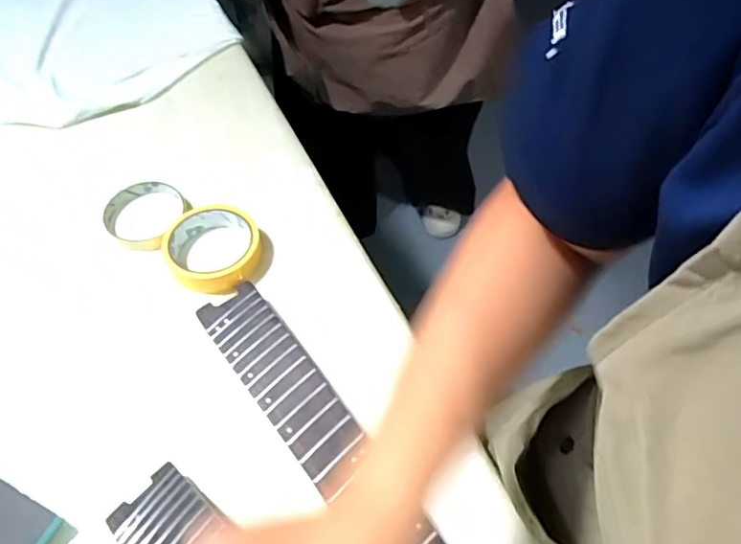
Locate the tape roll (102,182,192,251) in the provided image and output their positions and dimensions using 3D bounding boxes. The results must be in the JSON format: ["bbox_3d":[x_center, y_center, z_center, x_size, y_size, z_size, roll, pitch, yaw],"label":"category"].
[{"bbox_3d":[-0.237,-0.058,0.576,0.077,0.020,0.083,0,55,1],"label":"tape roll"}]

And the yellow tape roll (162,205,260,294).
[{"bbox_3d":[-0.151,-0.023,0.536,0.086,0.030,0.096,-22,58,-14],"label":"yellow tape roll"}]

